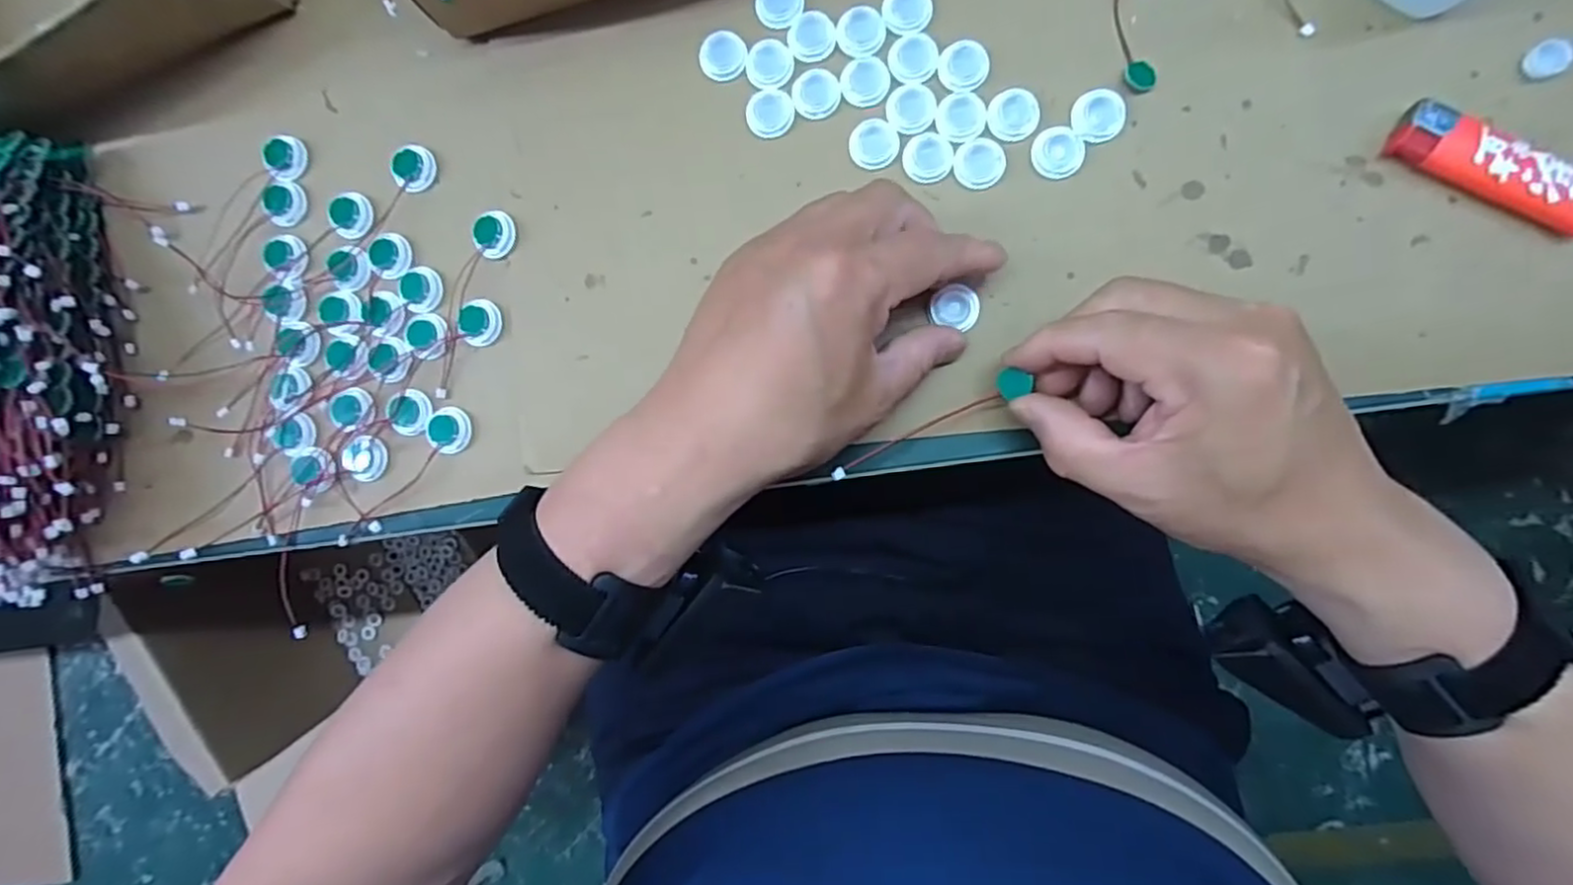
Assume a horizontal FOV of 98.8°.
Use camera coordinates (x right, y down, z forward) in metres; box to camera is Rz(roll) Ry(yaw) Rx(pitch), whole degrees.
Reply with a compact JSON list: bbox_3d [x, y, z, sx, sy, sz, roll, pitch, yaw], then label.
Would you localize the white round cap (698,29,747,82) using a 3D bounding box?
[{"bbox_3d":[-0.031,-0.186,0.322,0.023,0.004,0.024,0,90,7],"label":"white round cap"}]

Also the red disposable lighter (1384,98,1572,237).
[{"bbox_3d":[0.295,-0.113,0.280,0.082,0.012,0.025,34,94,5],"label":"red disposable lighter"}]

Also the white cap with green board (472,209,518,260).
[{"bbox_3d":[-0.145,-0.102,0.333,0.021,0.007,0.022,0,90,7],"label":"white cap with green board"}]

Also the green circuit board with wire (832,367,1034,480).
[{"bbox_3d":[0.063,-0.007,0.300,0.093,0.019,0.012,-27,87,4],"label":"green circuit board with wire"}]

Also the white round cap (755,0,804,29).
[{"bbox_3d":[-0.003,-0.209,0.320,0.022,0.004,0.022,0,90,7],"label":"white round cap"}]

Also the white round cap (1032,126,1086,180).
[{"bbox_3d":[0.124,-0.132,0.306,0.022,0.004,0.022,0,90,7],"label":"white round cap"}]

